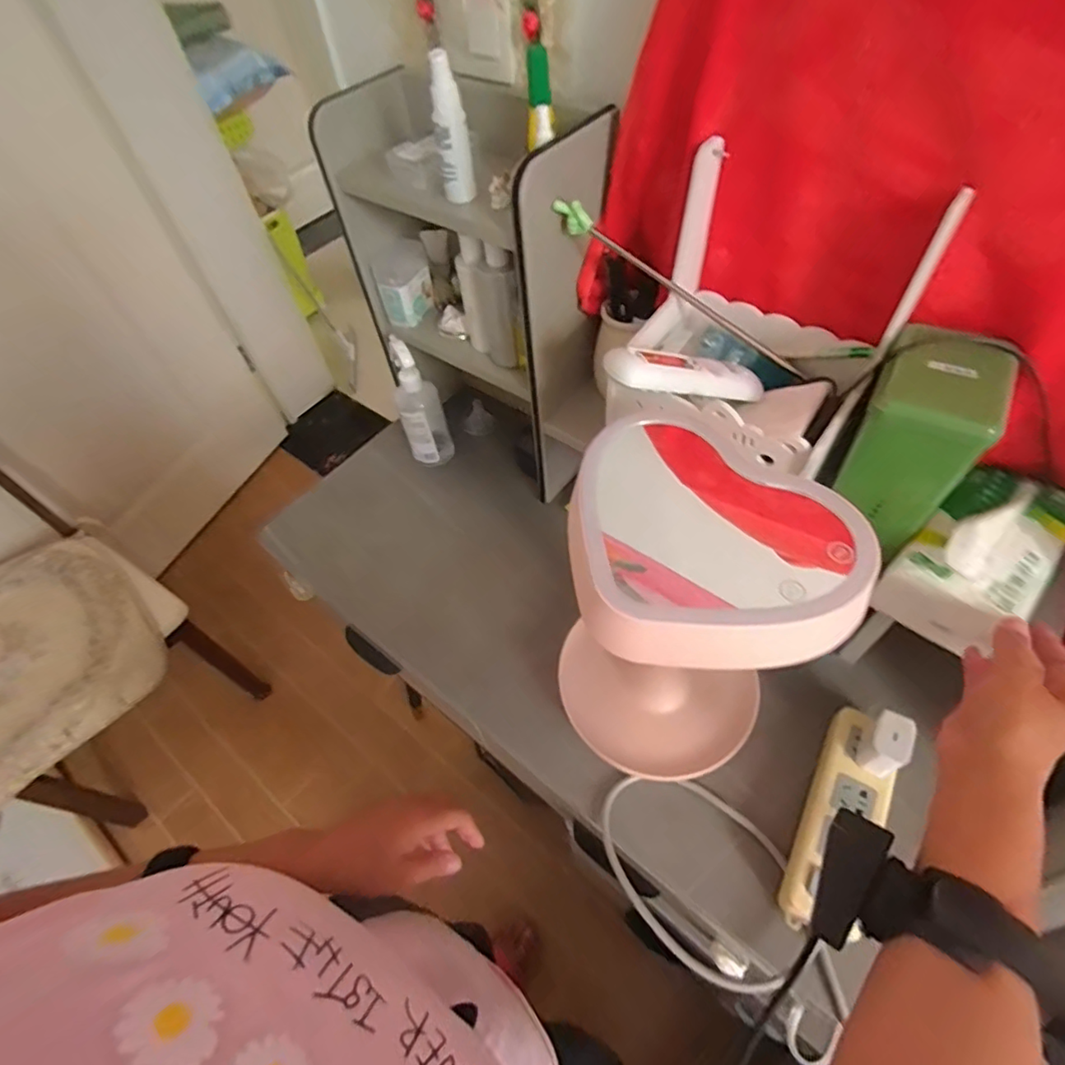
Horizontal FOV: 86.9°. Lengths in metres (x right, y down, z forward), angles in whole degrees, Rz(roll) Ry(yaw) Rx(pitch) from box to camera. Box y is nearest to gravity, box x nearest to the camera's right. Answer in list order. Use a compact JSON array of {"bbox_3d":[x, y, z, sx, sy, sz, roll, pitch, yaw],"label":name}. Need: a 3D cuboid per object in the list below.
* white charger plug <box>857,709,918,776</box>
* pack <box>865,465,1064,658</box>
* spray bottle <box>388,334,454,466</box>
[{"bbox_3d":[0.305,0.184,0.487,0.031,0.040,0.047,27,61,21],"label":"white charger plug"},{"bbox_3d":[0.348,0.018,0.436,0.140,0.075,0.086,-40,61,-21],"label":"pack"},{"bbox_3d":[-0.148,-0.161,0.740,0.059,0.199,0.058,-13,55,-4],"label":"spray bottle"}]

